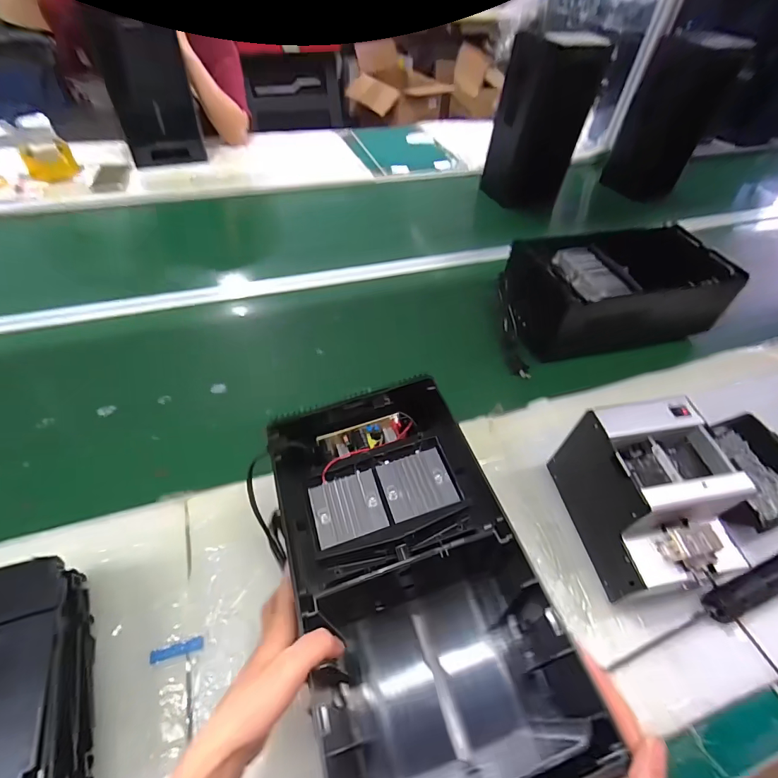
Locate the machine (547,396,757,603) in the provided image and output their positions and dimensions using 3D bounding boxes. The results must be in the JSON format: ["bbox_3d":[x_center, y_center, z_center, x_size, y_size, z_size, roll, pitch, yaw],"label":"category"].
[{"bbox_3d":[0.301,0.125,0.481,0.127,0.145,0.183,-8,52,-11],"label":"machine"}]

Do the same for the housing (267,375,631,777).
[{"bbox_3d":[0.016,0.165,0.408,0.203,0.135,0.335,-14,56,-14],"label":"housing"}]

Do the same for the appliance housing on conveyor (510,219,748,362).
[{"bbox_3d":[0.409,-0.182,0.740,0.381,0.114,0.189,-9,53,-12],"label":"appliance housing on conveyor"}]

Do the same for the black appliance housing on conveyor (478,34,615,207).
[{"bbox_3d":[0.382,-0.656,1.042,0.186,0.382,0.147,-16,53,-17],"label":"black appliance housing on conveyor"}]

